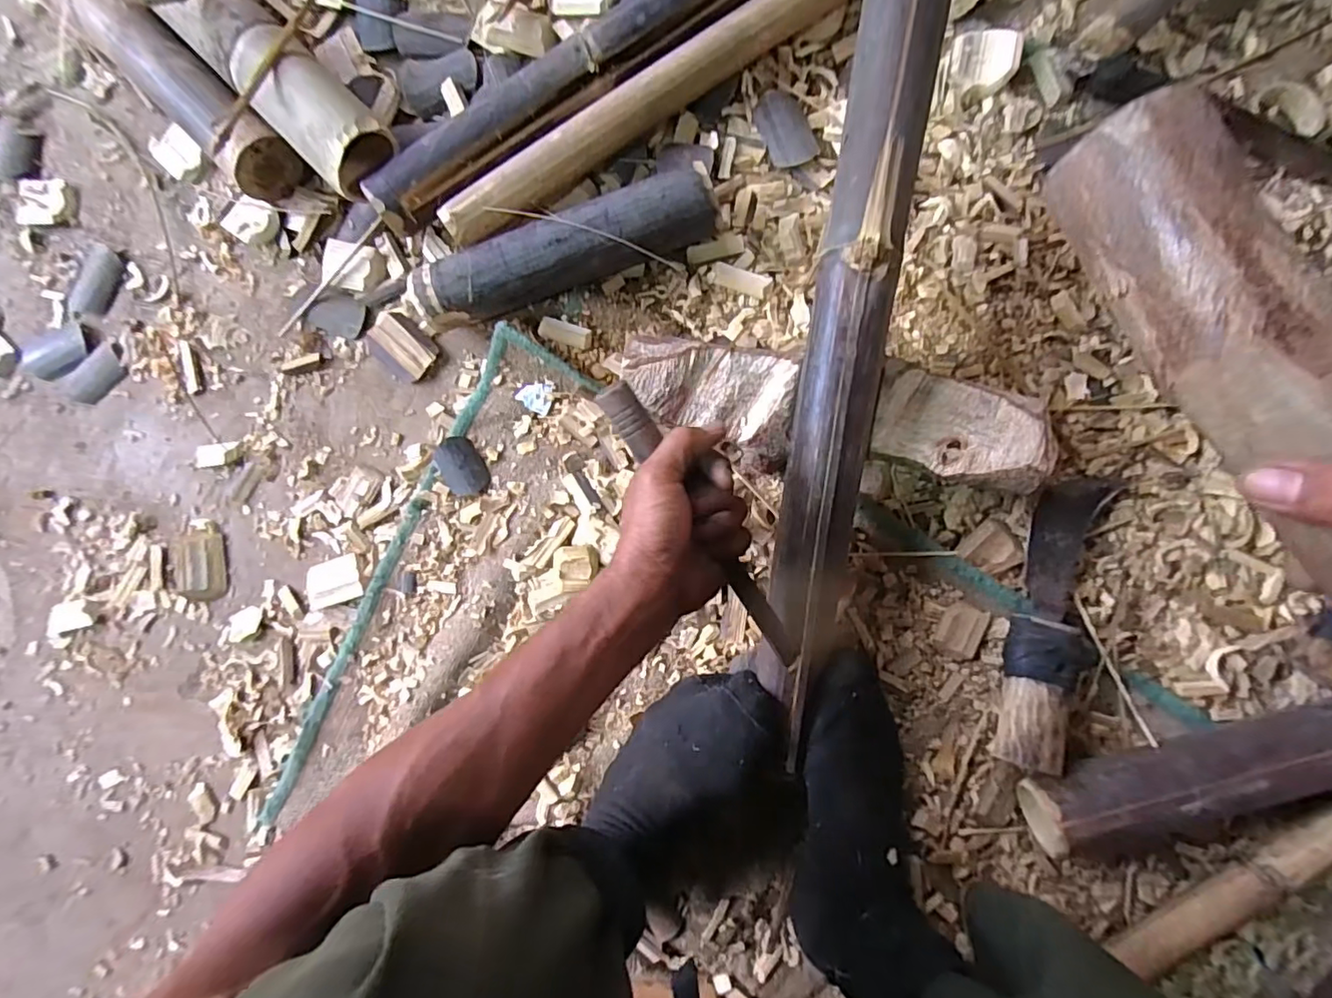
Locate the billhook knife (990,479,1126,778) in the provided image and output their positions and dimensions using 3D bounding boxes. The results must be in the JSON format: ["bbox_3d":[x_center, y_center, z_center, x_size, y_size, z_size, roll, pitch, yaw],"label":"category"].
[{"bbox_3d":[0.310,0.092,0.454,0.062,0.035,0.234,17,77,6],"label":"billhook knife"}]

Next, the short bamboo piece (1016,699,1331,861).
[{"bbox_3d":[0.404,0.202,0.430,0.259,0.064,0.050,-18,87,5],"label":"short bamboo piece"}]

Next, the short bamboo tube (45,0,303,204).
[{"bbox_3d":[-0.492,-0.422,0.543,0.371,0.066,0.064,44,93,6],"label":"short bamboo tube"}]

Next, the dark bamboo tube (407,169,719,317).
[{"bbox_3d":[-0.086,-0.209,0.492,0.256,0.057,0.051,-15,87,6],"label":"dark bamboo tube"}]

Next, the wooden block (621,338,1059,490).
[{"bbox_3d":[0.127,-0.067,0.463,0.314,0.066,0.090,5,89,6],"label":"wooden block"}]

